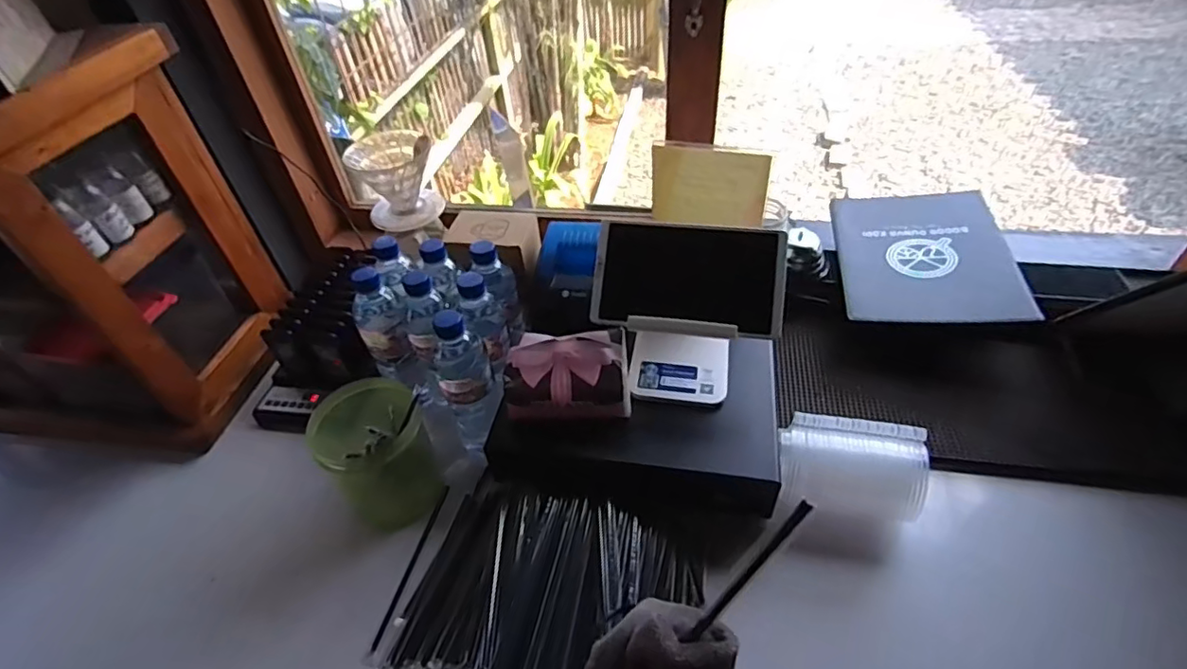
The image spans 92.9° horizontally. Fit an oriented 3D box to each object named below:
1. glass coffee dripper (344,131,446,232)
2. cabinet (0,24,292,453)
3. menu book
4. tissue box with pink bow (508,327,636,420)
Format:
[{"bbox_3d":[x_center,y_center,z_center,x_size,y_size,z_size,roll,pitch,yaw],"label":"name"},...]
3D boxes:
[{"bbox_3d":[-0.278,-0.207,0.789,0.132,0.109,0.101,30,54,30],"label":"glass coffee dripper"},{"bbox_3d":[-0.752,-0.105,0.753,0.478,0.460,0.290,6,45,11],"label":"cabinet"},{"bbox_3d":[0.502,-0.130,0.867,0.231,0.015,0.312,1,45,16],"label":"menu book"},{"bbox_3d":[-0.026,0.045,0.656,0.136,0.067,0.102,-1,44,4],"label":"tissue box with pink bow"}]

